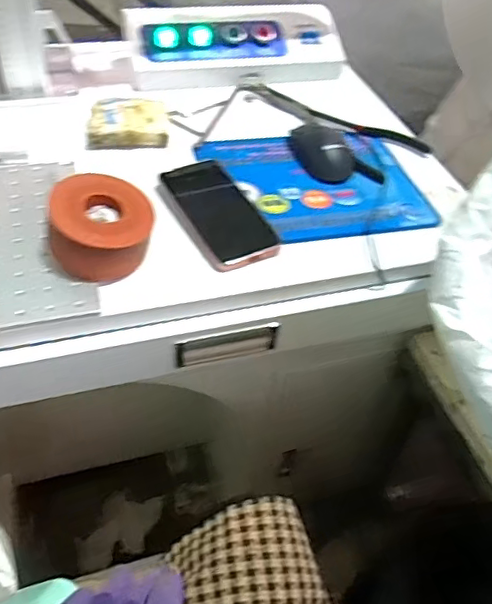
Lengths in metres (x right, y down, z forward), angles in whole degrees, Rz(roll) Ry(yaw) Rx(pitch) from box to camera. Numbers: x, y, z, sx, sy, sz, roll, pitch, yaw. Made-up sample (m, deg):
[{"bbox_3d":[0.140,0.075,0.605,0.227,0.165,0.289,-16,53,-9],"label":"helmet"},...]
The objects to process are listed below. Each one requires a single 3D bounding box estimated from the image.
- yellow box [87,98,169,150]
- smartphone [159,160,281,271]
[{"bbox_3d":[-0.149,-0.227,0.713,0.097,0.035,0.064,-1,47,-7],"label":"yellow box"},{"bbox_3d":[-0.035,-0.100,0.623,0.079,0.016,0.162,-22,55,-16],"label":"smartphone"}]

